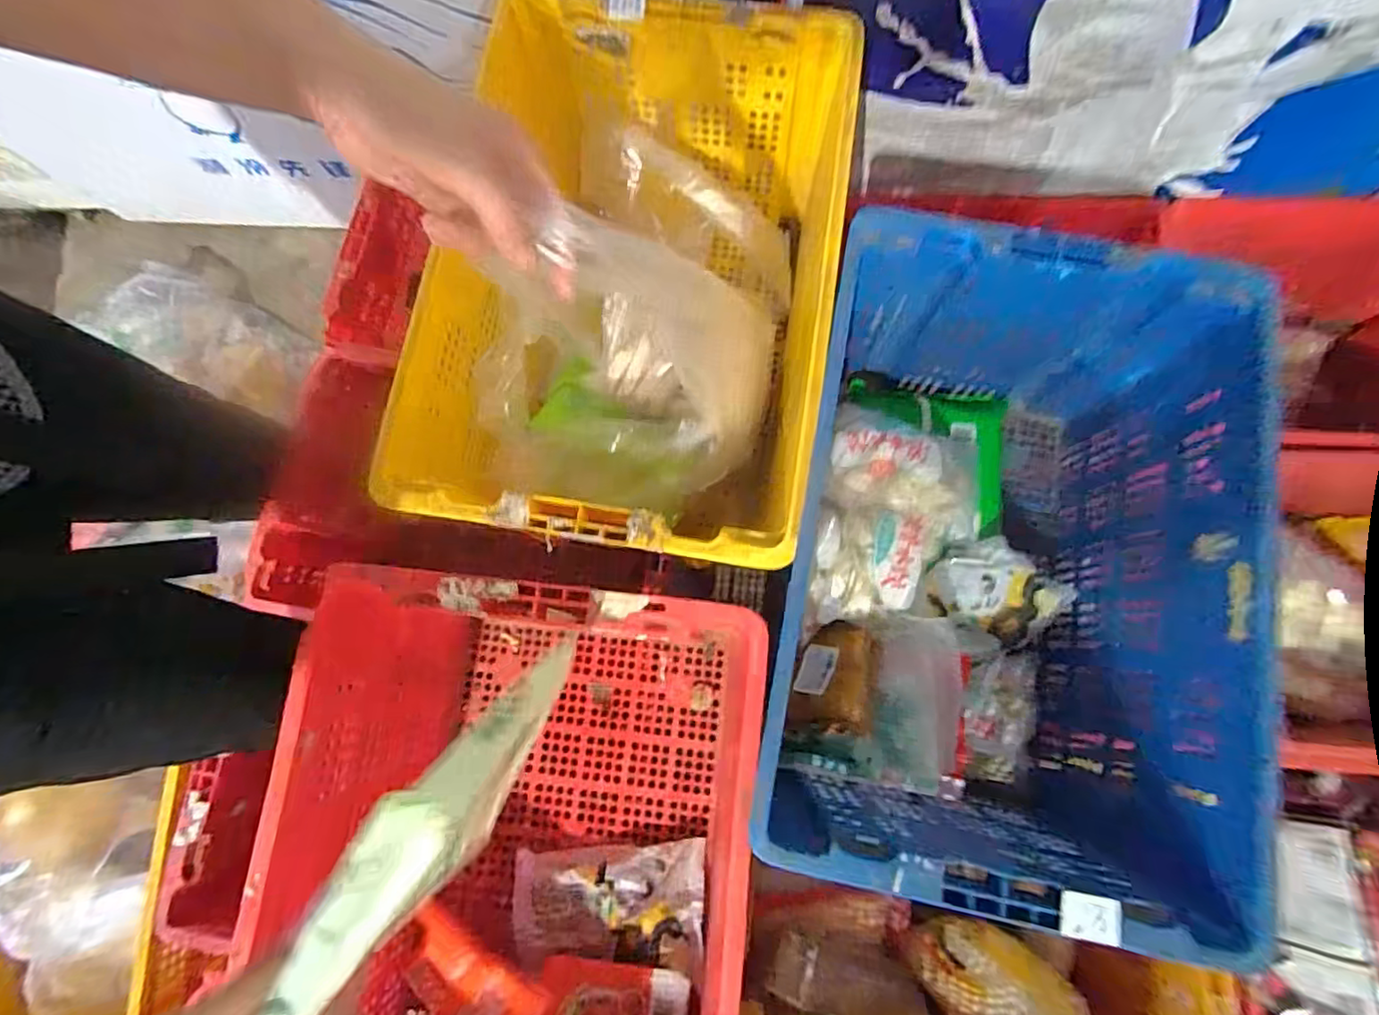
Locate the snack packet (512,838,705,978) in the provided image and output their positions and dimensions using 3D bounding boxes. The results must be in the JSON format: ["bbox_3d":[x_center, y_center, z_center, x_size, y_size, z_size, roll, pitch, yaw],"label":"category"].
[{"bbox_3d":[-0.099,0.465,0.704,0.232,0.035,0.119,-8,61,11],"label":"snack packet"}]

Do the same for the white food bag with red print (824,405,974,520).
[{"bbox_3d":[0.251,-0.051,0.706,0.163,0.062,0.127,17,79,5],"label":"white food bag with red print"}]

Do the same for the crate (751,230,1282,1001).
[{"bbox_3d":[0.332,0.049,0.657,0.441,0.295,0.557,11,79,4],"label":"crate"}]

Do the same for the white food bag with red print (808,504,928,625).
[{"bbox_3d":[0.213,0.067,0.687,0.139,0.046,0.134,5,78,2],"label":"white food bag with red print"}]

